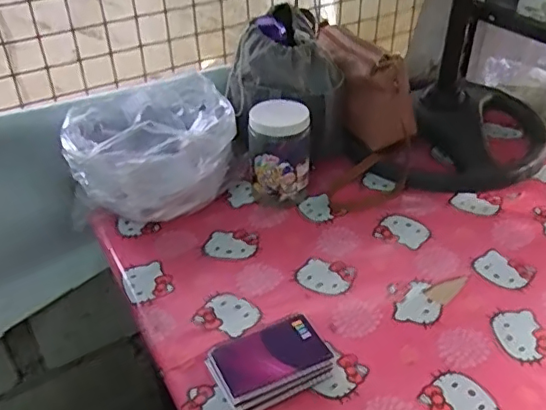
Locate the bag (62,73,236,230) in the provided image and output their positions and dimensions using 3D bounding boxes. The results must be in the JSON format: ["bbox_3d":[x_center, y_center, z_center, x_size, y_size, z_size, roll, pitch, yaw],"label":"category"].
[{"bbox_3d":[-0.203,-0.085,0.977,0.273,0.157,0.250,-10,37,-11],"label":"bag"}]

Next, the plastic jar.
[{"bbox_3d":[0.013,-0.084,0.965,0.097,0.163,0.095,-1,37,1],"label":"plastic jar"}]

